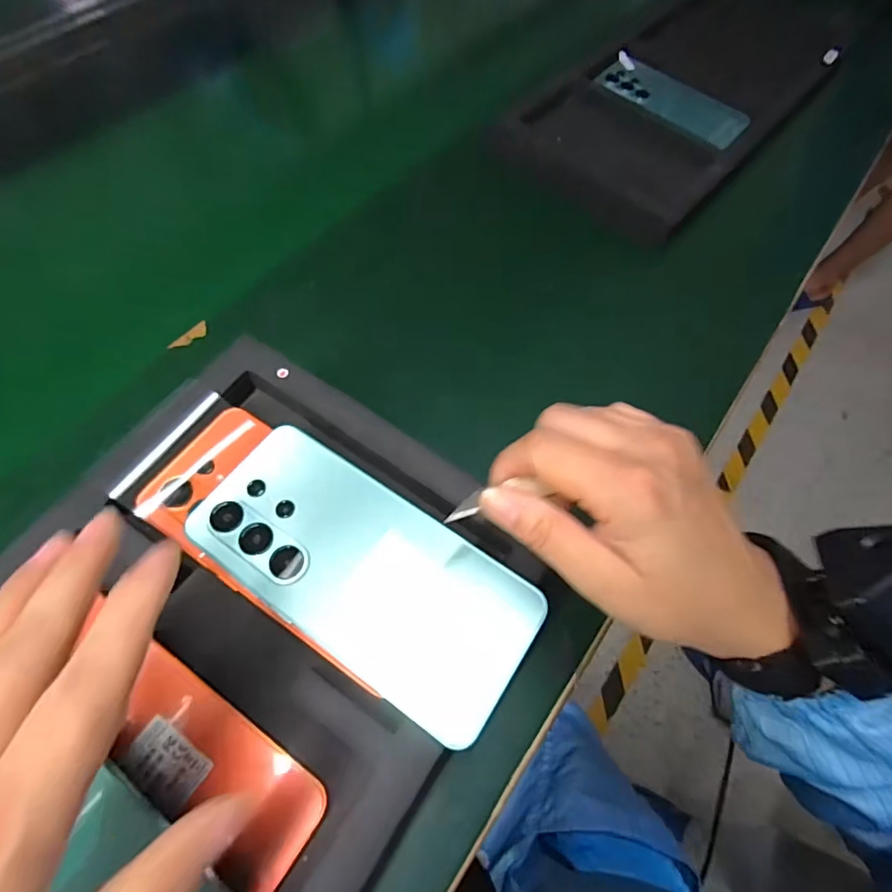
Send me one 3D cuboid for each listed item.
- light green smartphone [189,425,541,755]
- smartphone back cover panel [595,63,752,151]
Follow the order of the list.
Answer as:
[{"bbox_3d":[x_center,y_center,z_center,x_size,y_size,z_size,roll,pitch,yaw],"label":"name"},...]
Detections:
[{"bbox_3d":[-0.041,0.058,0.248,0.168,0.014,0.080,32,66,12],"label":"light green smartphone"},{"bbox_3d":[0.258,-0.389,0.569,0.089,0.008,0.169,-41,72,-20],"label":"smartphone back cover panel"}]

